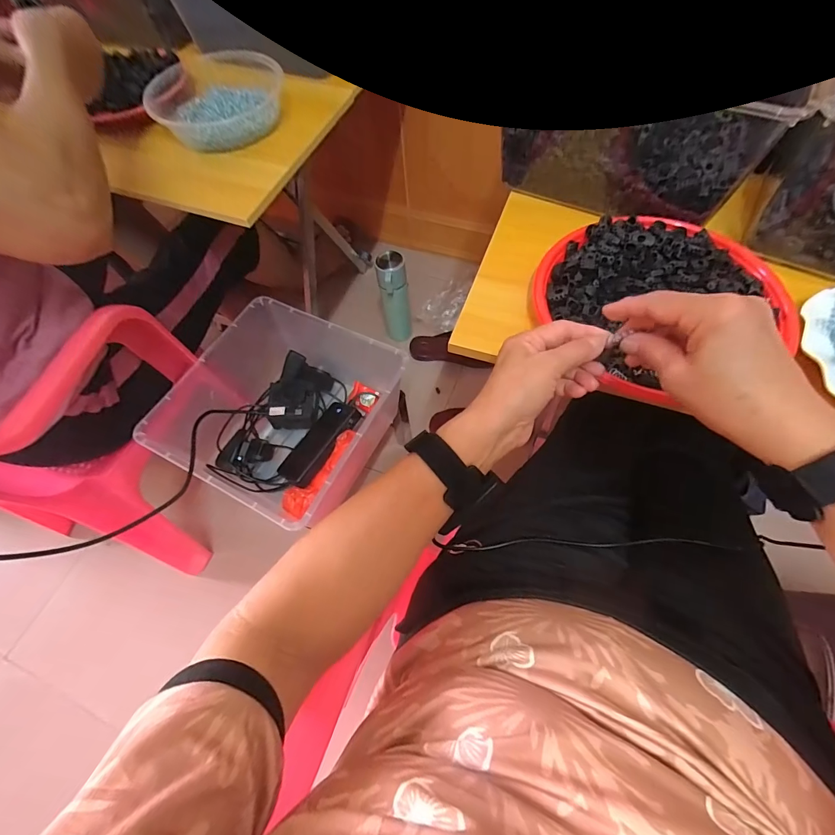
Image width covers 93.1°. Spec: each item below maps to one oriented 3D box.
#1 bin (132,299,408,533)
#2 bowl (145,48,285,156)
[{"bbox_3d":[-0.213,-0.008,0.661,0.294,0.155,0.314,23,67,15],"label":"bin"},{"bbox_3d":[-0.297,-0.471,0.572,0.174,0.053,0.207,-31,65,-12],"label":"bowl"}]

